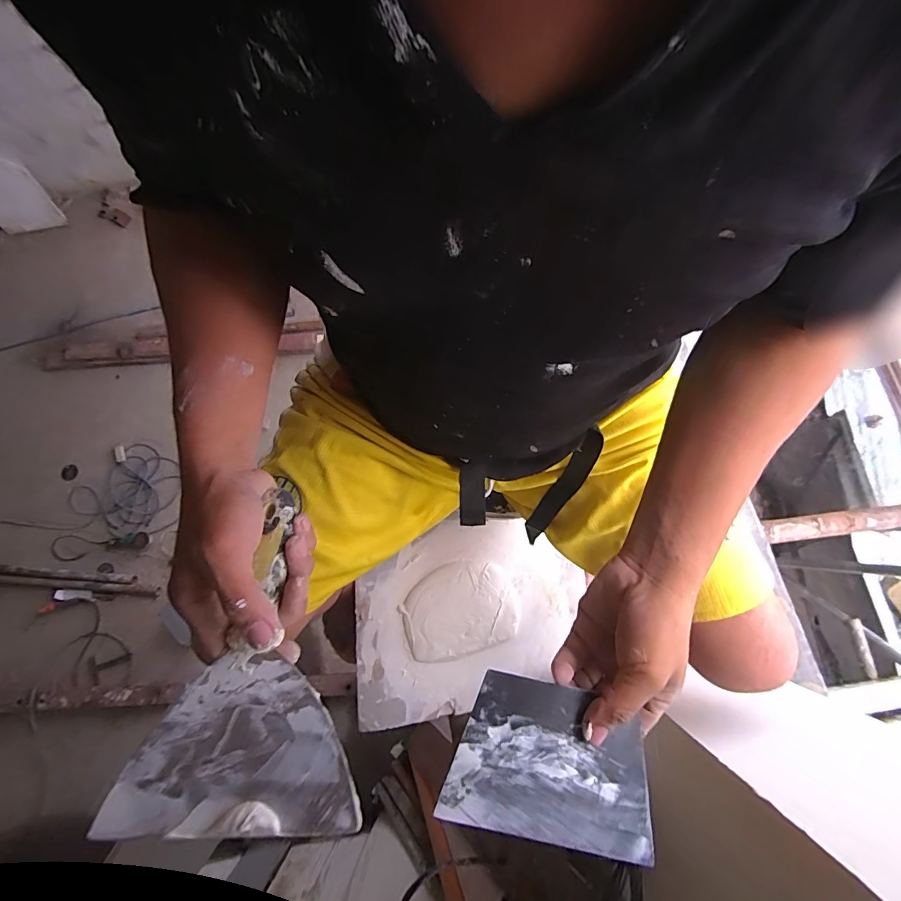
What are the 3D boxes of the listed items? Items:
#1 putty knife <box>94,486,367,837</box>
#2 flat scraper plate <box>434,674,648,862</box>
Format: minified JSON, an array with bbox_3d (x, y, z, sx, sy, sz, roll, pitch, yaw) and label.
[{"bbox_3d":[-0.124,0.123,0.294,0.133,0.028,0.200,-1,64,0],"label":"putty knife"},{"bbox_3d":[0.073,0.223,0.319,0.140,0.005,0.097,15,74,1],"label":"flat scraper plate"}]

